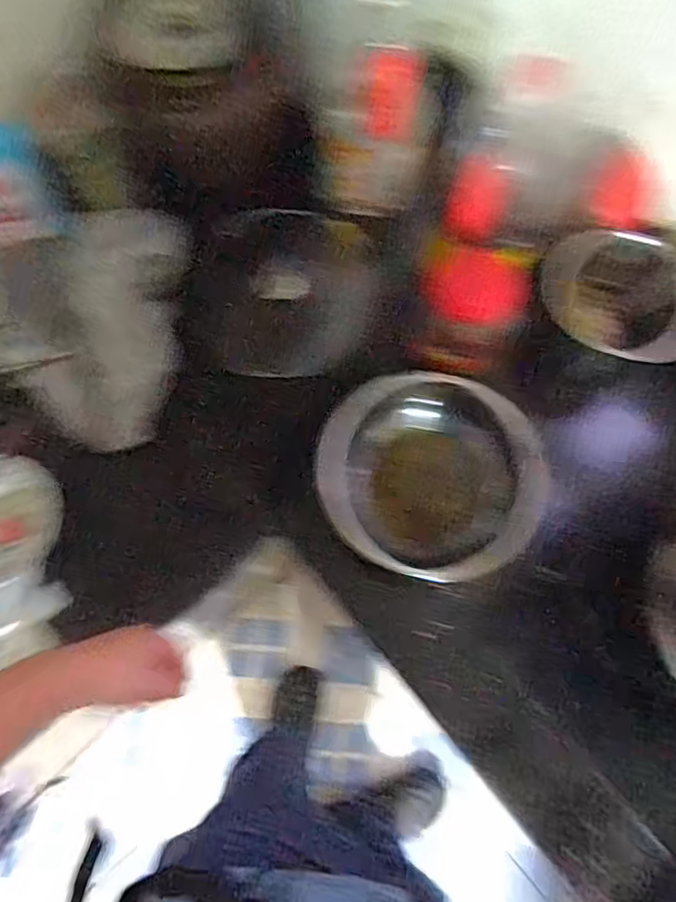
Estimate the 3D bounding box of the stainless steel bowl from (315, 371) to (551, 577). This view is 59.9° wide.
[{"bbox_3d":[0.092,0.031,0.638,0.229,0.056,0.205,2,74,0],"label":"stainless steel bowl"}]

